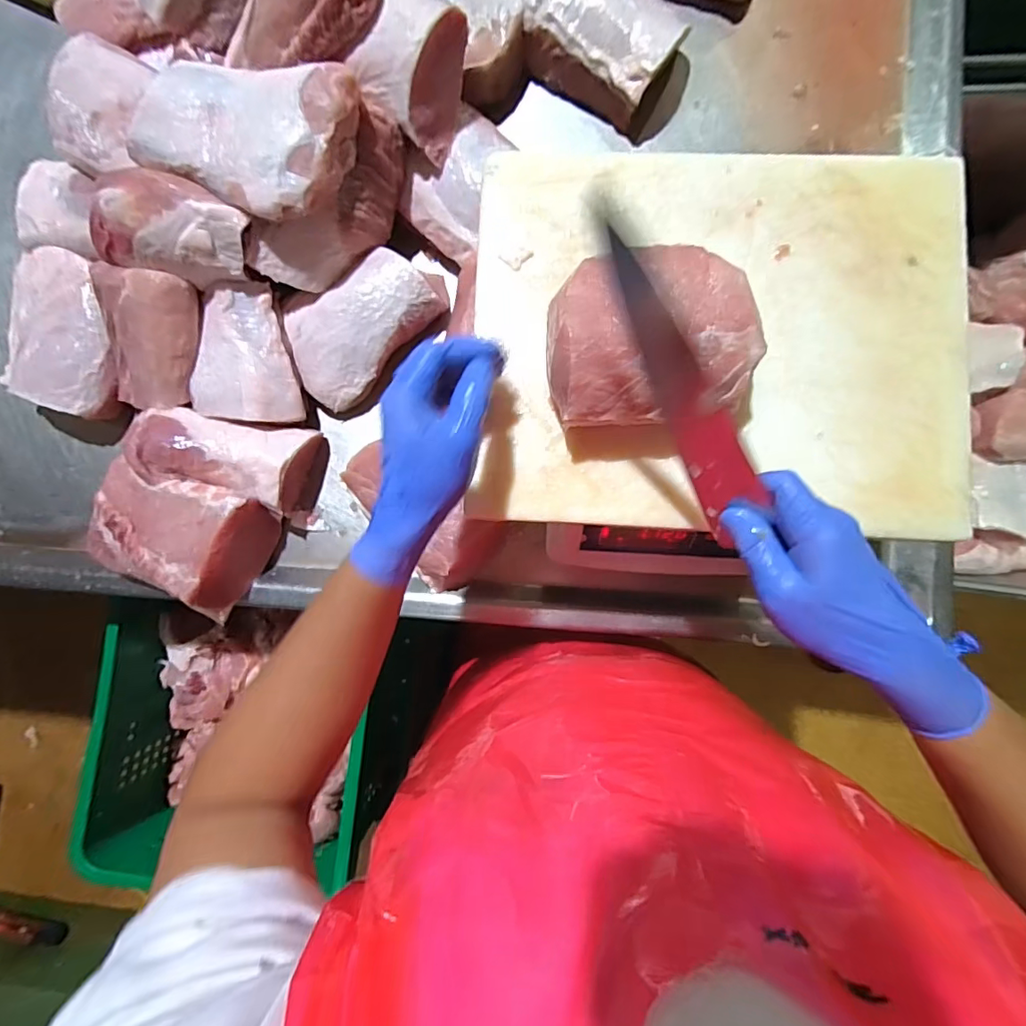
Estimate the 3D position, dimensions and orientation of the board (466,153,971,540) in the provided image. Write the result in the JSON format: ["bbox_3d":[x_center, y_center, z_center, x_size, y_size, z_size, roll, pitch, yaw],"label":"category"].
[{"bbox_3d":[0.159,-0.134,0.399,0.369,0.015,0.294,4,87,3],"label":"board"}]

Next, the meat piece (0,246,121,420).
[{"bbox_3d":[-0.491,-0.195,0.573,0.119,0.060,0.171,7,87,3],"label":"meat piece"}]

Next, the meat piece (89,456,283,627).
[{"bbox_3d":[-0.355,0.019,0.543,0.175,0.087,0.127,23,88,4],"label":"meat piece"}]

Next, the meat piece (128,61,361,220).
[{"bbox_3d":[-0.238,-0.345,0.466,0.169,0.047,0.130,24,88,4],"label":"meat piece"}]

